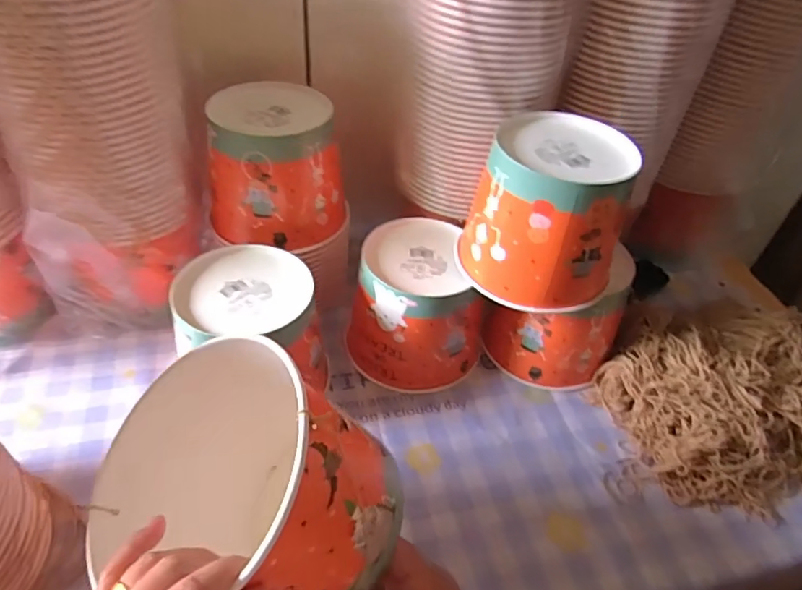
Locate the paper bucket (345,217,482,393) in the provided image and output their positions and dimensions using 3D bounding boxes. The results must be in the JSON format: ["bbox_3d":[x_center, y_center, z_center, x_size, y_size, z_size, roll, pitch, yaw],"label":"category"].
[{"bbox_3d":[0.020,0.014,0.632,0.156,0.131,0.141,8,44,2],"label":"paper bucket"}]

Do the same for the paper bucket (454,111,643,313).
[{"bbox_3d":[0.143,-0.076,0.538,0.146,0.131,0.126,22,47,16],"label":"paper bucket"}]

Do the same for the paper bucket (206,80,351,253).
[{"bbox_3d":[-0.138,-0.143,0.623,0.148,0.127,0.141,-3,45,-9],"label":"paper bucket"}]

